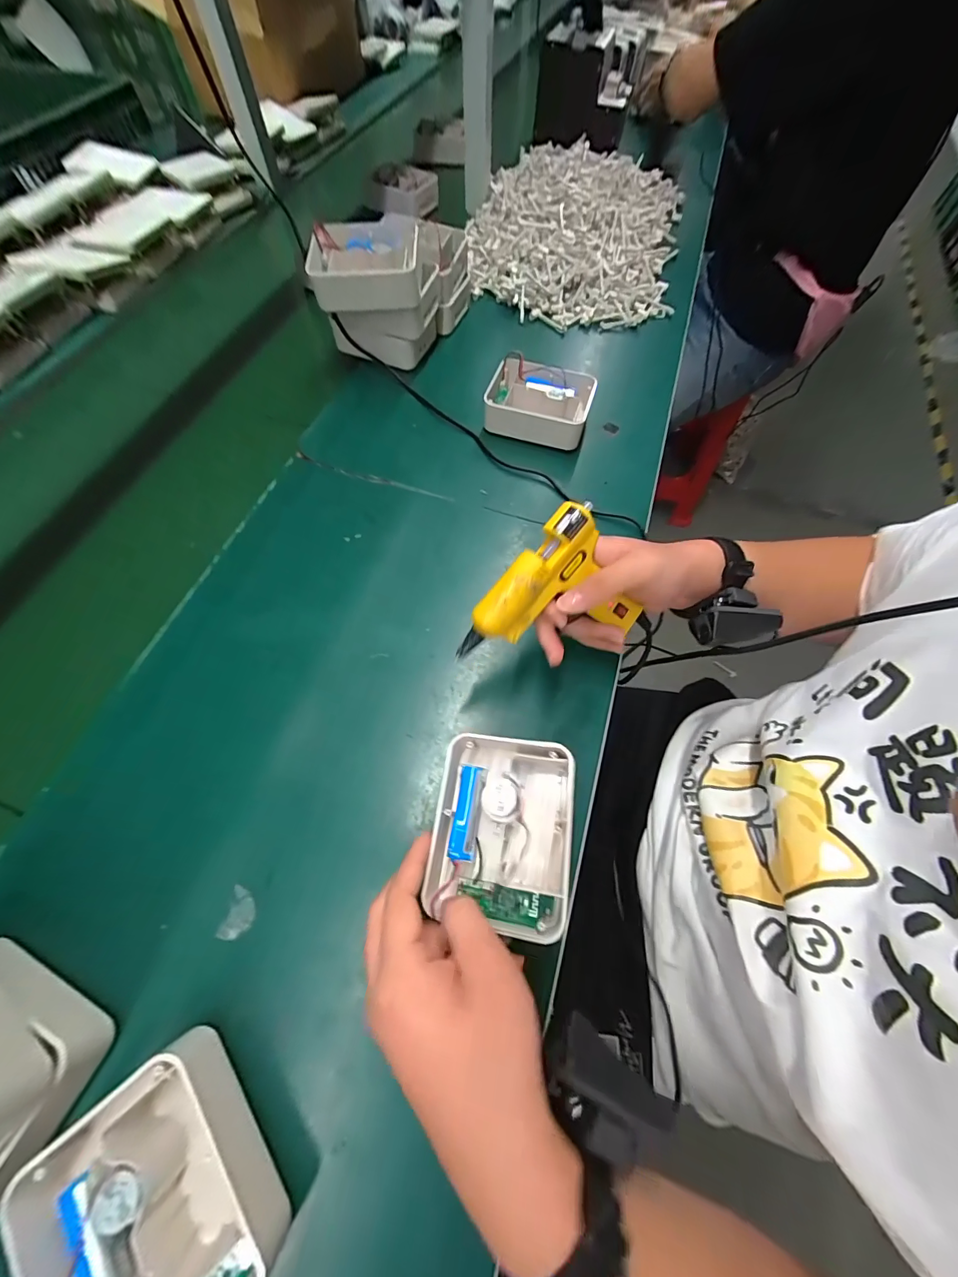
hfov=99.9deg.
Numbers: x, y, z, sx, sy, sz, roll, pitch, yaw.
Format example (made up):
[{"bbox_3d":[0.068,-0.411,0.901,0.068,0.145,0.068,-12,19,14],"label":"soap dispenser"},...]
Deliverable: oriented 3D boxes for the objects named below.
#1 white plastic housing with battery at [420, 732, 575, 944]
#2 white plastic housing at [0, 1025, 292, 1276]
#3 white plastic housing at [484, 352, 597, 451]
[{"bbox_3d":[0.022,0.140,0.306,0.100,0.050,0.130,8,65,1],"label":"white plastic housing with battery"},{"bbox_3d":[-0.182,0.323,0.225,0.106,0.043,0.131,-37,71,-17],"label":"white plastic housing"},{"bbox_3d":[0.077,-0.301,0.519,0.129,0.048,0.100,15,66,6],"label":"white plastic housing"}]

